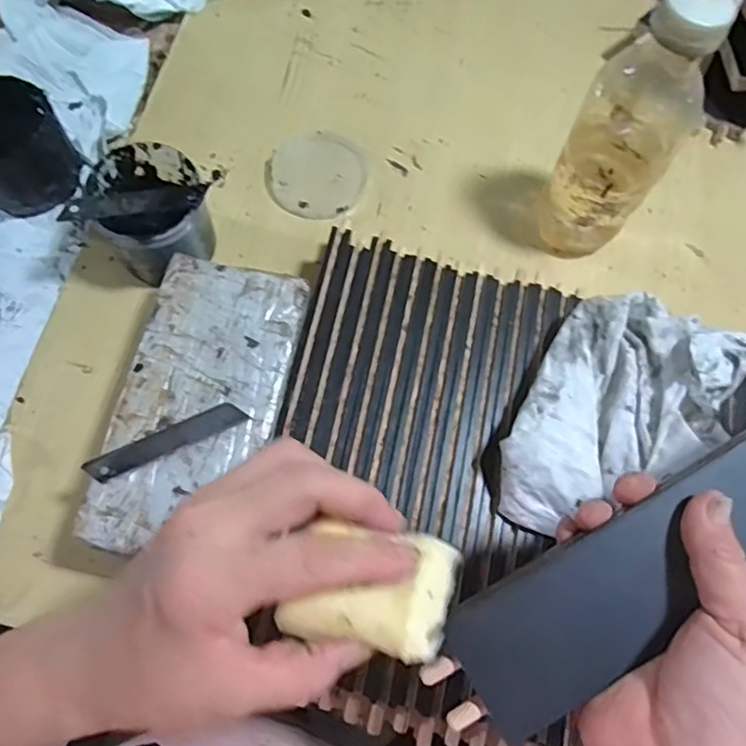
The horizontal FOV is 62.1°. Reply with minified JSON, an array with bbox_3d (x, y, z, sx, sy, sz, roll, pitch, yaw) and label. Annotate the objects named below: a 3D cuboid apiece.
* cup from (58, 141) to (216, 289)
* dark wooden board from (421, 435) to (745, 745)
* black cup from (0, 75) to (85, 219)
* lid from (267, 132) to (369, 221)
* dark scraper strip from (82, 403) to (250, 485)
[{"bbox_3d":[-0.164,-0.116,0.470,0.082,0.091,0.085,1,73,-2],"label":"cup"},{"bbox_3d":[0.163,0.060,0.266,0.299,0.017,0.057,-28,76,-5],"label":"dark wooden board"},{"bbox_3d":[-0.293,-0.187,0.497,0.084,0.075,0.091,1,73,-2],"label":"black cup"},{"bbox_3d":[-0.048,-0.171,0.531,0.084,0.011,0.084,1,73,-2],"label":"lid"},{"bbox_3d":[-0.129,0.043,0.388,0.098,0.004,0.016,-24,74,-10],"label":"dark scraper strip"}]

